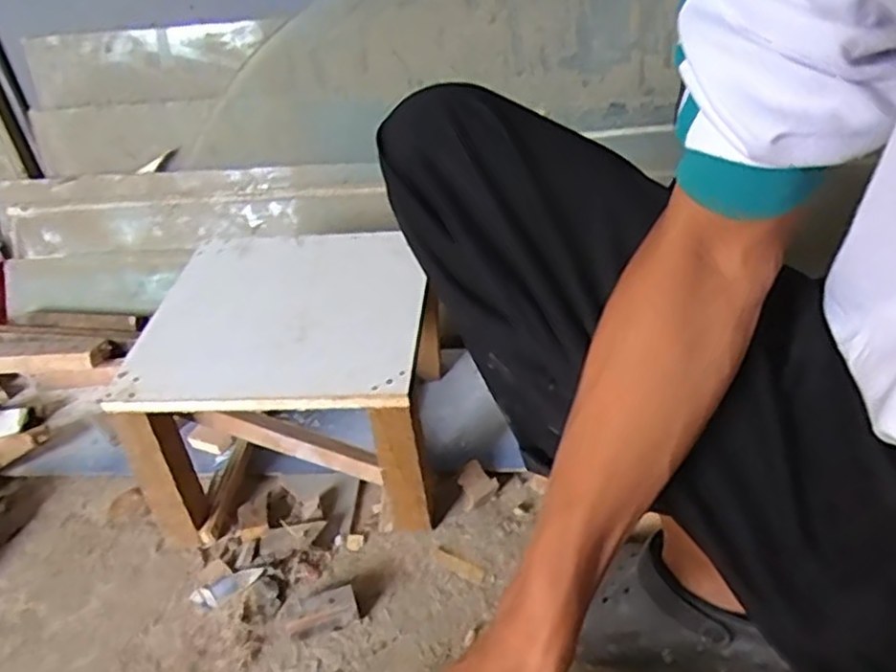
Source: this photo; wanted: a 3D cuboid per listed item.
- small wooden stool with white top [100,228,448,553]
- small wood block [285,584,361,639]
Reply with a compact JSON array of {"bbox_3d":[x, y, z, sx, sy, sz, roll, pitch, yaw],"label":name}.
[{"bbox_3d":[-0.169,0.051,0.804,0.296,0.229,0.296,-3,39,3],"label":"small wooden stool with white top"},{"bbox_3d":[-0.122,0.272,0.674,0.068,0.024,0.037,-18,40,-16],"label":"small wood block"}]

